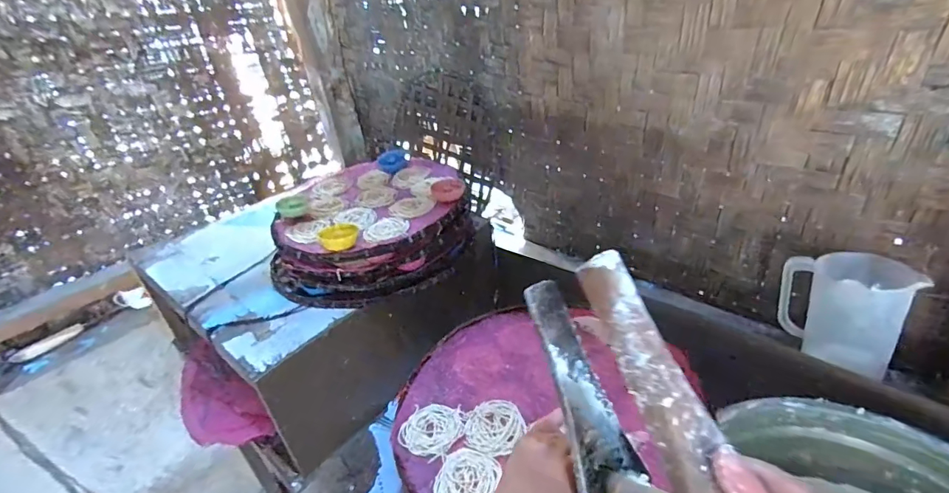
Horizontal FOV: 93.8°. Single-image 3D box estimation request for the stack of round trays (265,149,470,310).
[{"bbox_3d":[-0.201,-0.041,0.843,0.344,0.129,0.342,-18,33,-18],"label":"stack of round trays"}]

